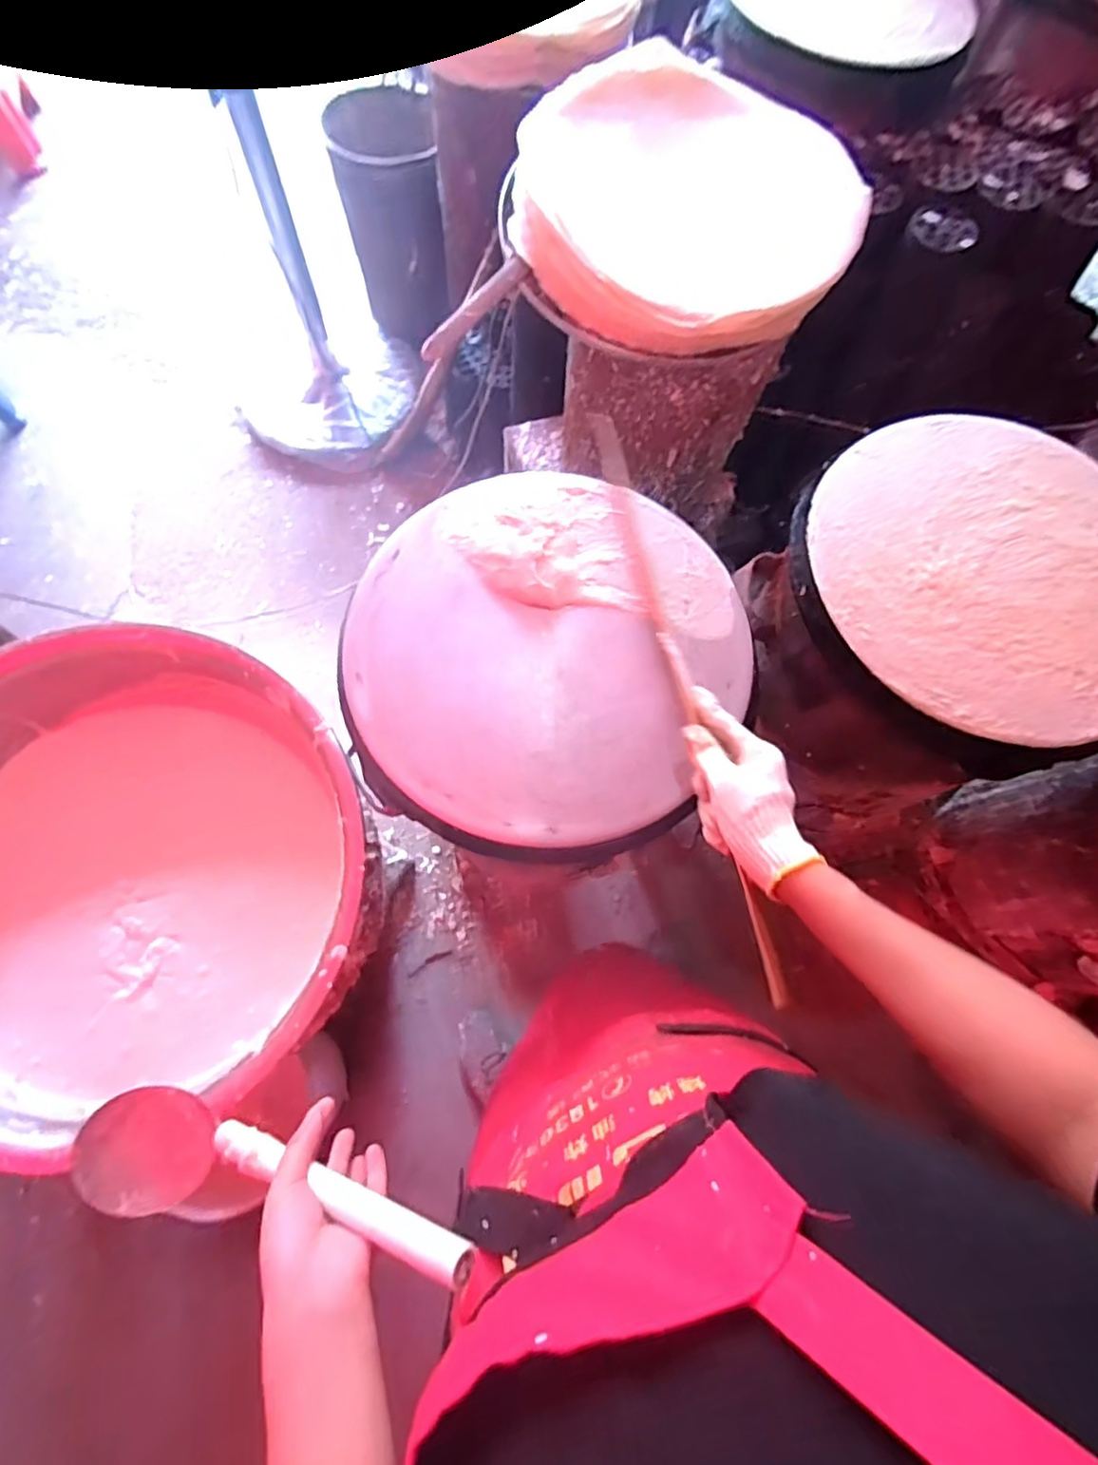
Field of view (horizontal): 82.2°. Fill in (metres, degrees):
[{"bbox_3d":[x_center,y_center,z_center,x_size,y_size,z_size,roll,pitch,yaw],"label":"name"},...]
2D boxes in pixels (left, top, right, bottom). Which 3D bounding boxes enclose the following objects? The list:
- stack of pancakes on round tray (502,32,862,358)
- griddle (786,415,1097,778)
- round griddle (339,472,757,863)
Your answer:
[{"bbox_3d":[0.156,-0.606,0.720,0.378,0.075,0.360,26,72,7],"label":"stack of pancakes on round tray"},{"bbox_3d":[0.447,-0.161,0.643,0.364,0.054,0.371,1,71,-2],"label":"griddle"},{"bbox_3d":[-0.005,-0.079,0.577,0.350,0.037,0.365,1,71,-2],"label":"round griddle"}]

